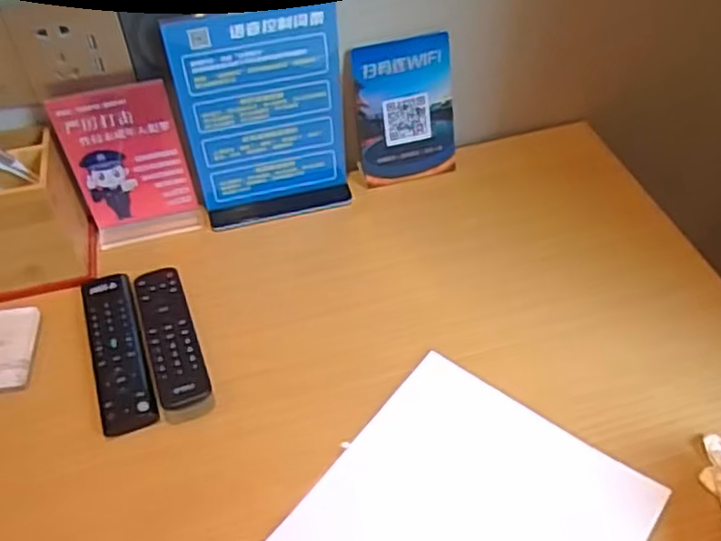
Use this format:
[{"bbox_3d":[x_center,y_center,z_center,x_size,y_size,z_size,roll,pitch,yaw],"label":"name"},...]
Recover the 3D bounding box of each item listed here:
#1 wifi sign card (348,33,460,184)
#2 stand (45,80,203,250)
[{"bbox_3d":[0.045,-0.159,0.701,0.097,0.142,0.010,-11,28,-2],"label":"wifi sign card"},{"bbox_3d":[-0.215,-0.100,0.650,0.100,0.146,0.036,-16,50,-13],"label":"stand"}]

